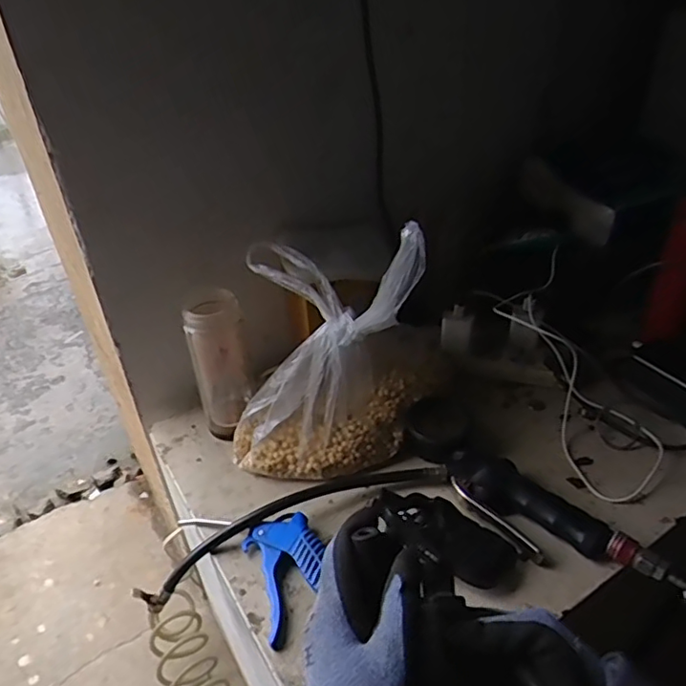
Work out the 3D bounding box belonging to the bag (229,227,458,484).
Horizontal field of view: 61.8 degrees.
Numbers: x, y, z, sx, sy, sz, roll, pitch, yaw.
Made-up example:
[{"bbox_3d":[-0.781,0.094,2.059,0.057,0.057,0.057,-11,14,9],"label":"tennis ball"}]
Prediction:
[{"bbox_3d":[0.001,-0.016,0.642,0.255,0.267,0.199,0,36,5],"label":"bag"}]

